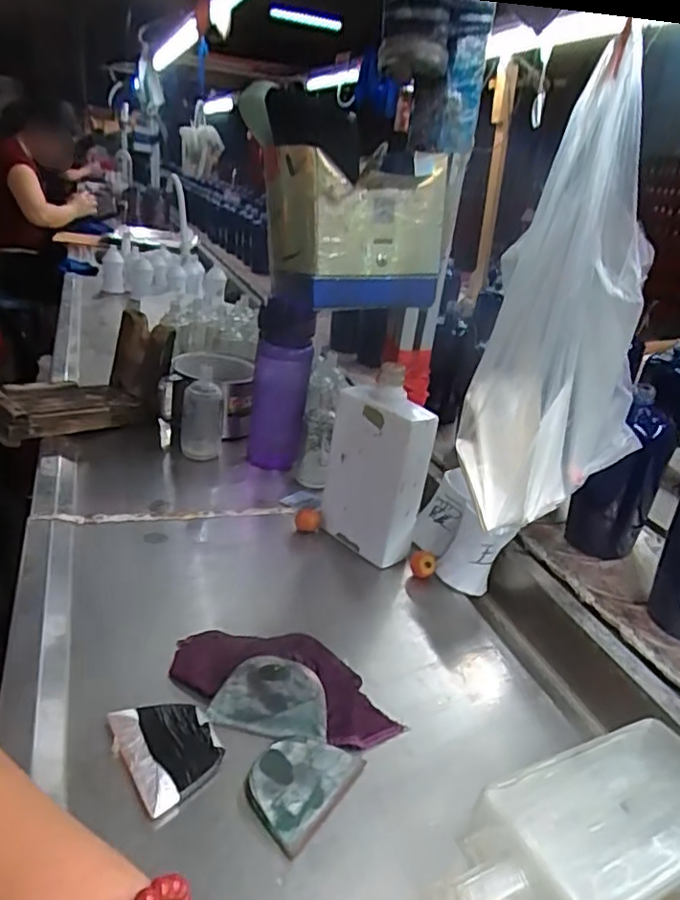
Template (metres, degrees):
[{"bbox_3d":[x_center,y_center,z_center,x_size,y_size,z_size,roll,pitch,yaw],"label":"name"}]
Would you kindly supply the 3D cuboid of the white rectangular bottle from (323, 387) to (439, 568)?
[{"bbox_3d":[0.037,0.026,0.684,0.052,0.181,0.111,-14,32,-38],"label":"white rectangular bottle"}]

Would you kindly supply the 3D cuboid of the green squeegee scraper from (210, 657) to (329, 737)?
[{"bbox_3d":[-0.050,0.181,0.465,0.083,0.007,0.053,7,57,5],"label":"green squeegee scraper"}]

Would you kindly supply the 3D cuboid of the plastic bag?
[{"bbox_3d":[0.178,-0.102,0.477,0.083,0.319,0.145,24,30,34],"label":"plastic bag"}]

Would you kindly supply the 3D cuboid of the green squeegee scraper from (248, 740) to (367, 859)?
[{"bbox_3d":[-0.027,0.220,0.418,0.056,0.006,0.081,29,28,24],"label":"green squeegee scraper"}]

